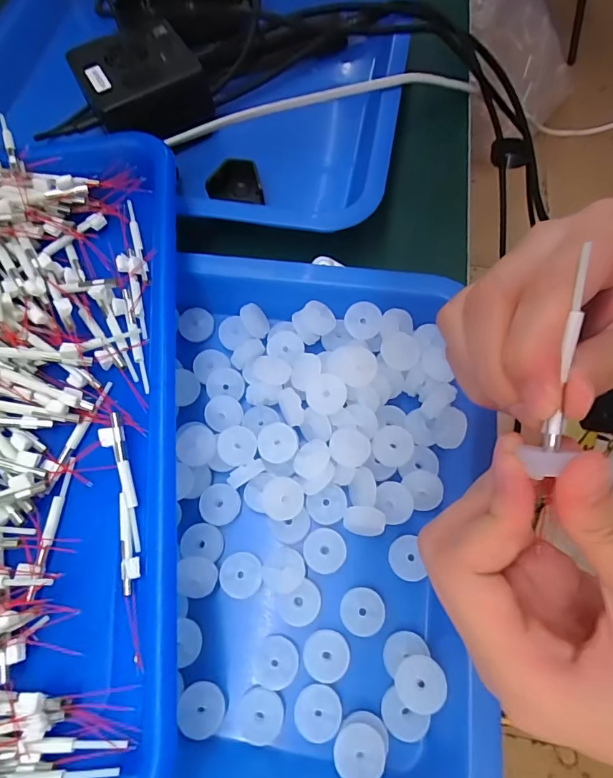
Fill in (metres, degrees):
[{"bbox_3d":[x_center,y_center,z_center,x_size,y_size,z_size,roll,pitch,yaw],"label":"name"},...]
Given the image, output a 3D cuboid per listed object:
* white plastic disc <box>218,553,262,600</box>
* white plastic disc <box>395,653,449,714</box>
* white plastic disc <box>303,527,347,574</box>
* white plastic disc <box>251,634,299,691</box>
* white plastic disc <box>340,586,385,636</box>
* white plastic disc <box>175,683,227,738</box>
[{"bbox_3d":[-0.032,0.092,0.222,0.020,0.006,0.020,-1,68,2],"label":"white plastic disc"},{"bbox_3d":[0.050,0.129,0.196,0.021,0.004,0.021,-13,48,15],"label":"white plastic disc"},{"bbox_3d":[0.009,0.081,0.224,0.021,0.004,0.021,-1,68,2],"label":"white plastic disc"},{"bbox_3d":[-0.015,0.128,0.209,0.021,0.006,0.020,-1,68,2],"label":"white plastic disc"},{"bbox_3d":[0.027,0.106,0.215,0.020,0.006,0.020,-1,68,2],"label":"white plastic disc"},{"bbox_3d":[-0.048,0.145,0.202,0.020,0.005,0.020,-1,68,2],"label":"white plastic disc"}]

